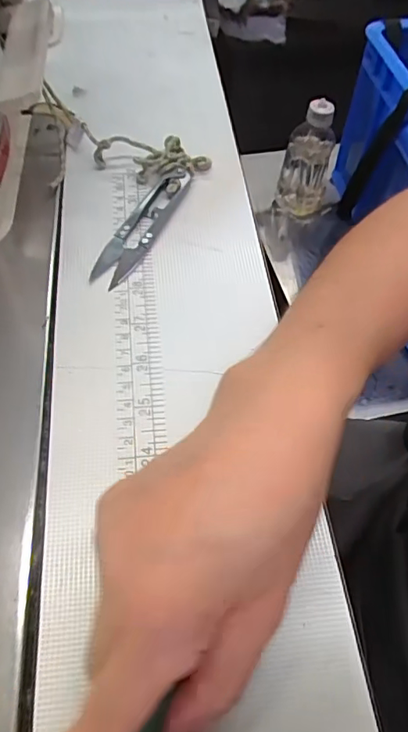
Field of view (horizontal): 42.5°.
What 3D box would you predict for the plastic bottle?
[{"bbox_3d":[0.138,-0.272,0.681,0.064,0.136,0.074,14,56,5],"label":"plastic bottle"}]

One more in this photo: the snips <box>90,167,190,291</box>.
[{"bbox_3d":[-0.035,-0.088,0.318,0.023,0.010,0.103,24,57,12],"label":"snips"}]

